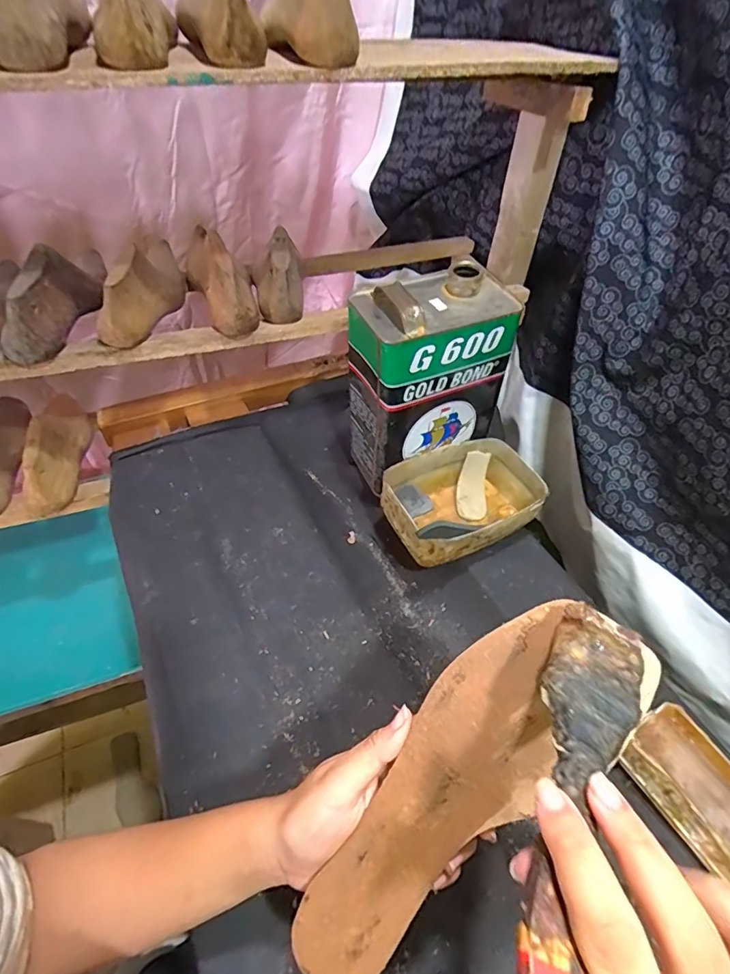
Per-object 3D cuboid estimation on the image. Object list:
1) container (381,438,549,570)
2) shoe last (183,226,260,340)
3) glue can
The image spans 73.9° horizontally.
[{"bbox_3d":[0.119,0.017,0.592,0.191,0.073,0.128,-19,51,-22],"label":"container"},{"bbox_3d":[-0.175,-0.252,0.565,0.058,0.066,0.147,-23,75,-25],"label":"shoe last"},{"bbox_3d":[0.070,-0.126,0.583,0.164,0.219,0.103,-13,49,-19],"label":"glue can"}]

